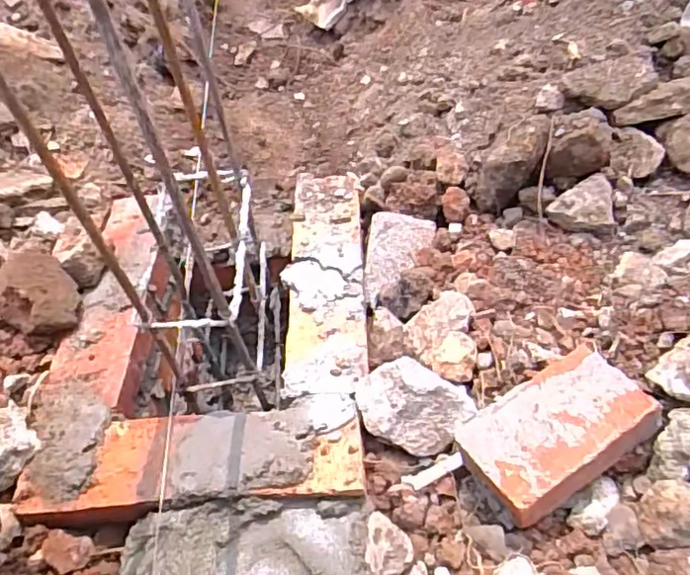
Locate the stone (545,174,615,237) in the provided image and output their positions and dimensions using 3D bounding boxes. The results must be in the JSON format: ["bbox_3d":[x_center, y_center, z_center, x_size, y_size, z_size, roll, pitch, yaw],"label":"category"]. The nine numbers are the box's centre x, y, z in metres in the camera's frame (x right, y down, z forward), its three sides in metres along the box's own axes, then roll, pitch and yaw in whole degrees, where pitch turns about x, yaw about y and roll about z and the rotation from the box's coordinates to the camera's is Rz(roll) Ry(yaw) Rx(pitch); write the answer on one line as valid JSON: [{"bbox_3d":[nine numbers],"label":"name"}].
[{"bbox_3d":[0.252,-0.088,0.628,0.065,0.039,0.051,12,48,17],"label":"stone"}]

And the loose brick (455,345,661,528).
[{"bbox_3d":[0.157,0.107,0.446,0.130,0.042,0.082,-24,48,-17],"label":"loose brick"}]

